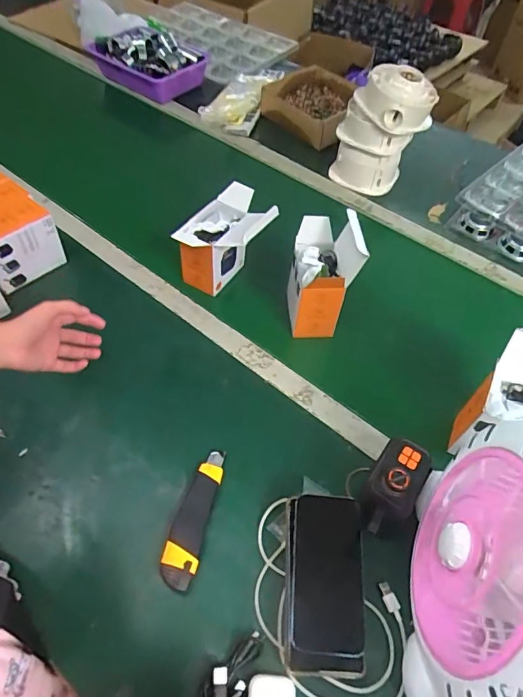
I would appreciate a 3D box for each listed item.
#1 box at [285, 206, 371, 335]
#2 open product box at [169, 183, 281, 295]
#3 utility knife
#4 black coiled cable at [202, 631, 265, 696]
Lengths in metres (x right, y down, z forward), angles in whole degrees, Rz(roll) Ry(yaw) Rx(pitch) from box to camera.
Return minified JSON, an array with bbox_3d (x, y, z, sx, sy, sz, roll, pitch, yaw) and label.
[{"bbox_3d":[0.091,-0.109,0.692,0.082,0.181,0.125,-1,54,-2],"label":"box"},{"bbox_3d":[-0.048,-0.167,0.724,0.117,0.135,0.138,22,57,14],"label":"open product box"},{"bbox_3d":[-0.079,0.193,0.531,0.040,0.020,0.157,10,55,6],"label":"utility knife"},{"bbox_3d":[-0.021,0.316,0.437,0.075,0.015,0.039,-31,60,-21],"label":"black coiled cable"}]

